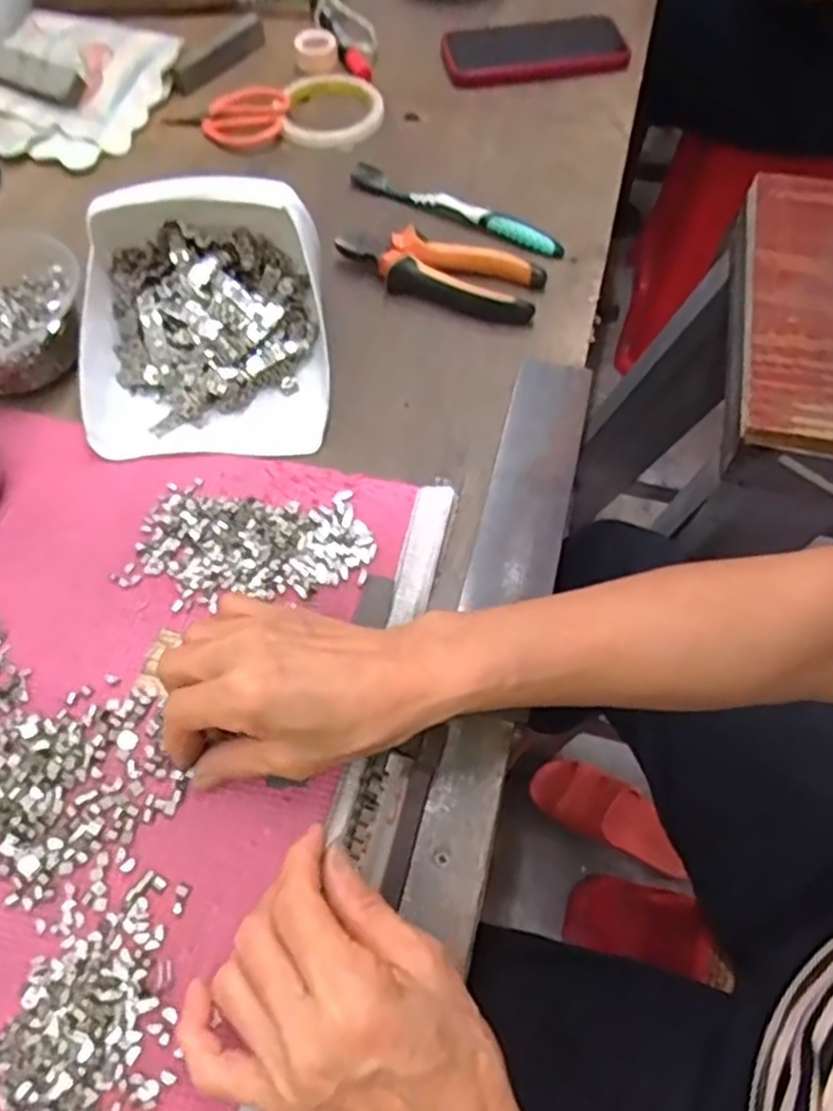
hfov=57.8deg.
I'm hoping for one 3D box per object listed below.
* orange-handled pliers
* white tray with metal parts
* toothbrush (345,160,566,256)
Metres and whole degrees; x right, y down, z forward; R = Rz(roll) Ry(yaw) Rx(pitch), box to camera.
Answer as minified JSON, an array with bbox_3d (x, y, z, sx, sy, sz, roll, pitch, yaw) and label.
[{"bbox_3d":[0.016,-0.208,0.548,0.149,0.025,0.055,16,62,8],"label":"orange-handled pliers"},{"bbox_3d":[-0.136,-0.160,0.481,0.149,0.074,0.174,-3,61,-2],"label":"white tray with metal parts"},{"bbox_3d":[0.030,-0.270,0.589,0.183,0.017,0.014,28,64,14],"label":"toothbrush"}]

